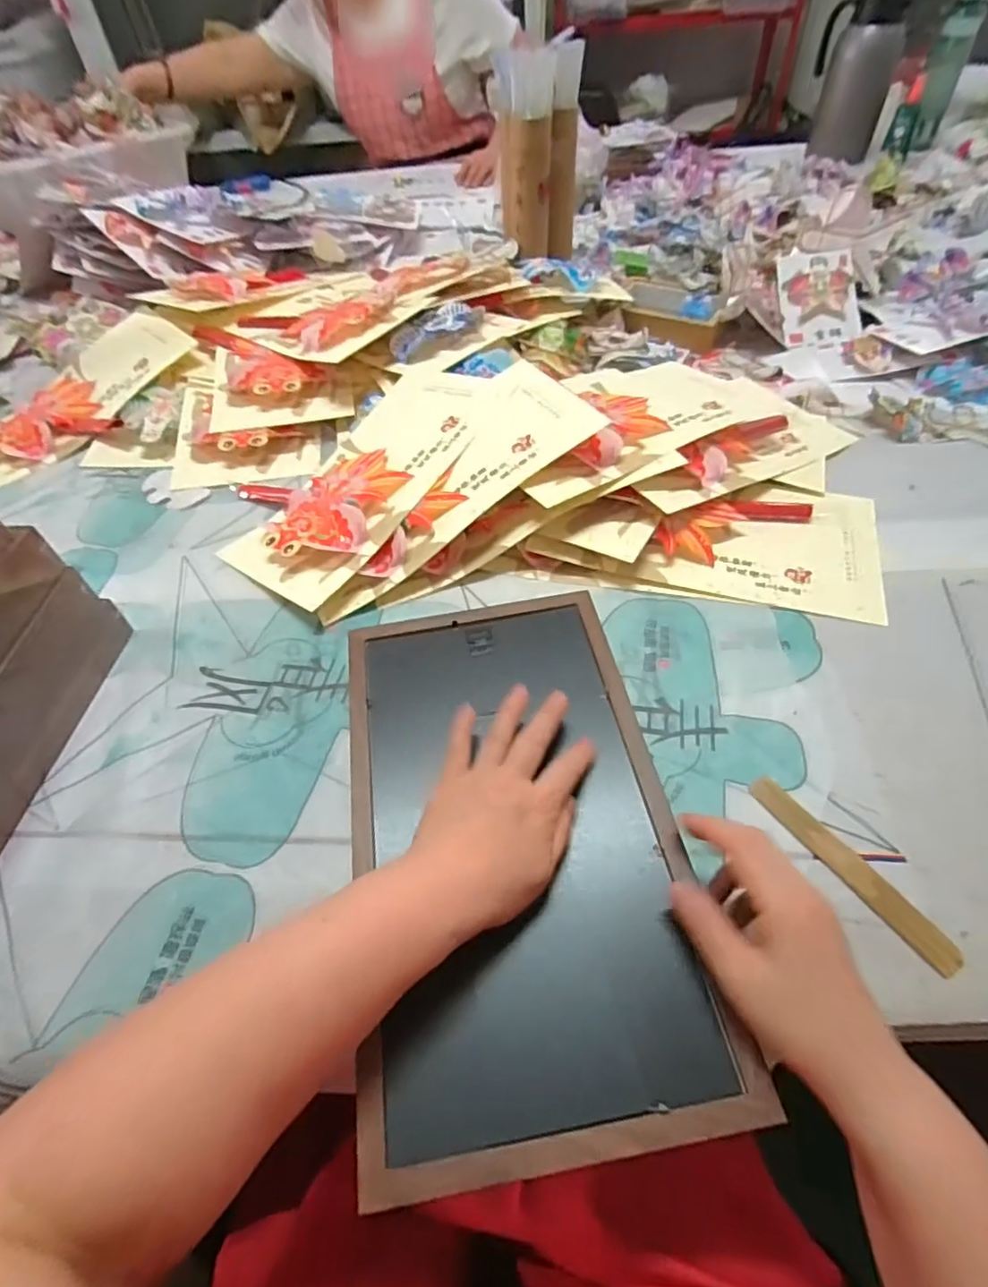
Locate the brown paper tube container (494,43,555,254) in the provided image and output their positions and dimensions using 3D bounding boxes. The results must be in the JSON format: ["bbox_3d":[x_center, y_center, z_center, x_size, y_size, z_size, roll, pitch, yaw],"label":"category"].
[{"bbox_3d":[0.047,-0.700,0.875,0.077,0.215,0.067,0,51,5],"label":"brown paper tube container"}]

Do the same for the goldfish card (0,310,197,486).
[{"bbox_3d":[-0.555,-0.330,0.806,0.163,0.018,0.315,30,71,23],"label":"goldfish card"}]

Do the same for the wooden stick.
[{"bbox_3d":[0.230,0.144,0.391,0.022,0.006,0.143,-30,55,-19],"label":"wooden stick"}]

